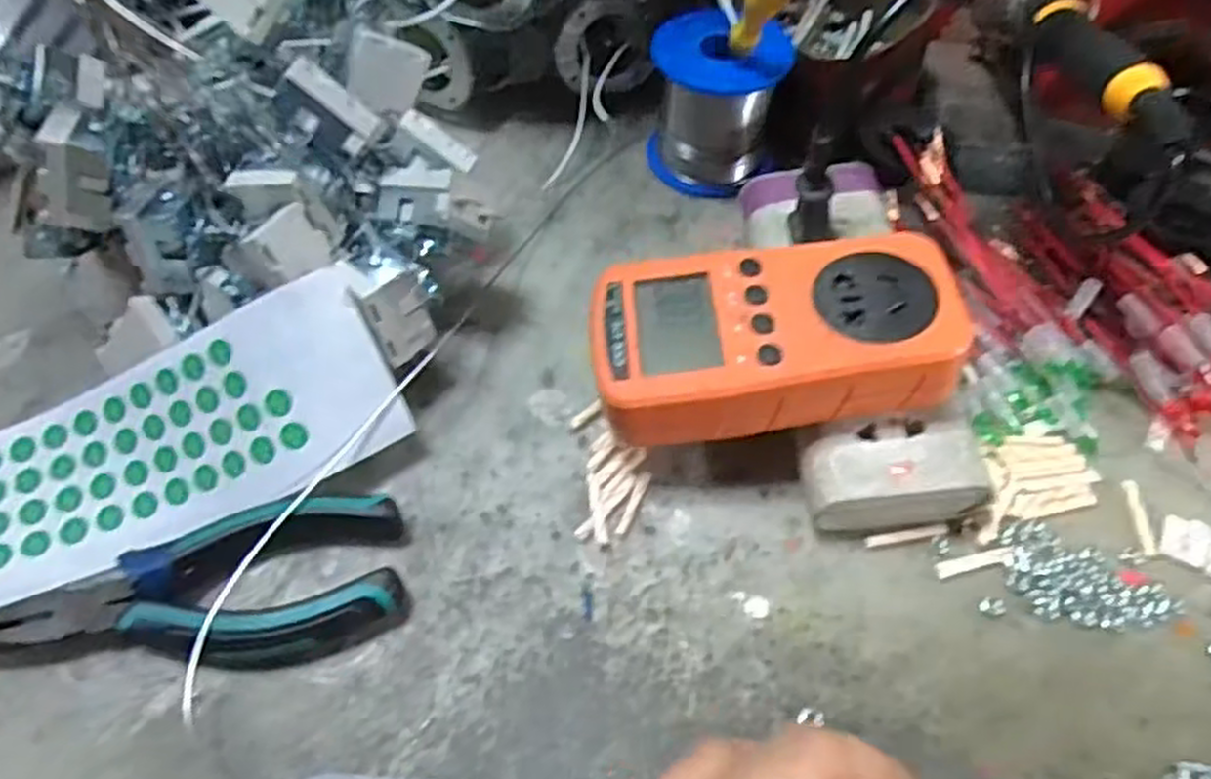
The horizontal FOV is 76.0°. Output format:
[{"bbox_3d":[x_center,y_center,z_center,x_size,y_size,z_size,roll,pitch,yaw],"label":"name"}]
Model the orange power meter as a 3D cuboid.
[{"bbox_3d":[0.059,-0.021,0.280,0.123,0.033,0.064,-4,56,-2],"label":"orange power meter"}]

